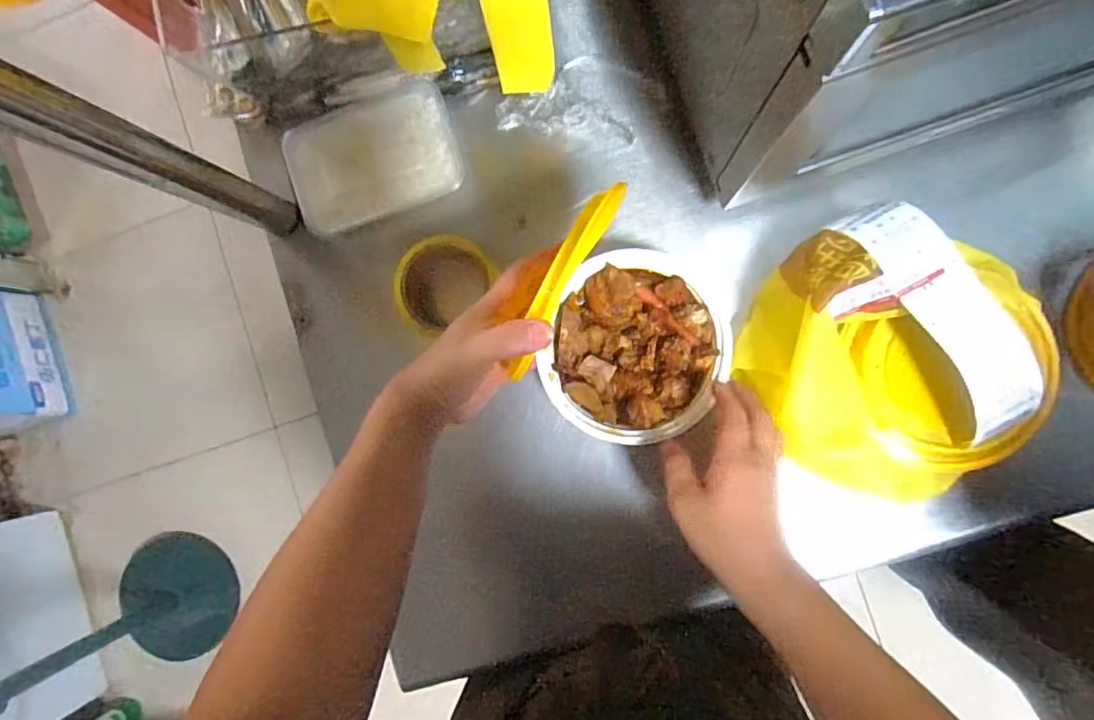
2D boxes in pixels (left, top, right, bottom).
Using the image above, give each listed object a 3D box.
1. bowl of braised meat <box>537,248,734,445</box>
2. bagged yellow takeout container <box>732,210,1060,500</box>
[{"bbox_3d":[0.084,-0.009,0.548,0.148,0.087,0.166,29,92,6],"label":"bowl of braised meat"},{"bbox_3d":[0.288,0.003,0.480,0.225,0.088,0.211,0,88,6],"label":"bagged yellow takeout container"}]

